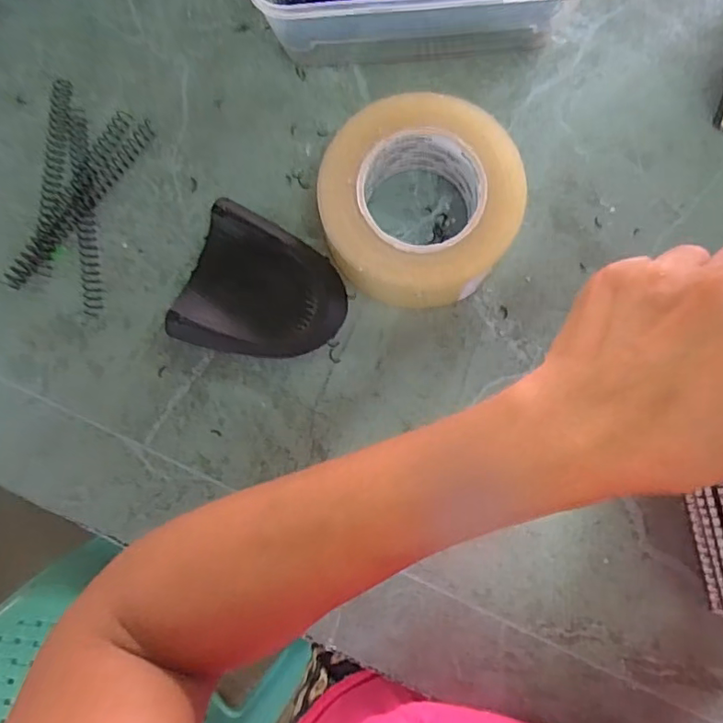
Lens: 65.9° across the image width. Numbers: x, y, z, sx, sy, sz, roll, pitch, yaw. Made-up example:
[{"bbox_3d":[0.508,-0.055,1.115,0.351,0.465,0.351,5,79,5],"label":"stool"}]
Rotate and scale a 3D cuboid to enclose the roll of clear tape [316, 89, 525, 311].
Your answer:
[{"bbox_3d":[0.039,-0.105,0.378,0.127,0.053,0.129,0,81,1],"label":"roll of clear tape"}]

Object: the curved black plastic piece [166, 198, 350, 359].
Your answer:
[{"bbox_3d":[-0.065,-0.046,0.385,0.103,0.032,0.095,20,82,4],"label":"curved black plastic piece"}]

